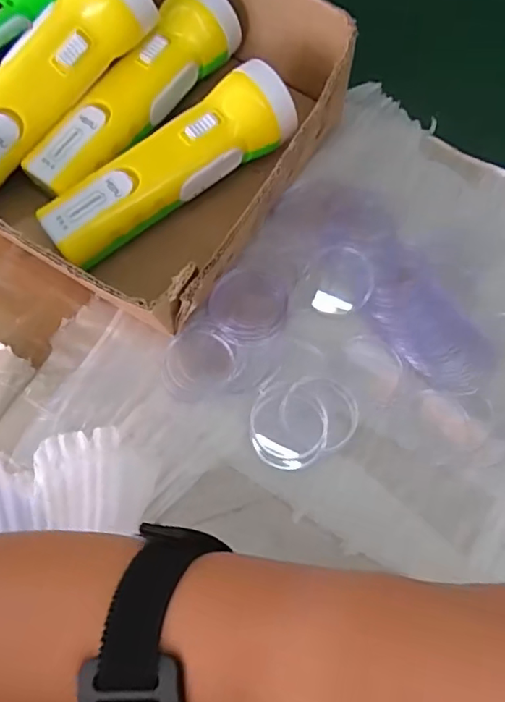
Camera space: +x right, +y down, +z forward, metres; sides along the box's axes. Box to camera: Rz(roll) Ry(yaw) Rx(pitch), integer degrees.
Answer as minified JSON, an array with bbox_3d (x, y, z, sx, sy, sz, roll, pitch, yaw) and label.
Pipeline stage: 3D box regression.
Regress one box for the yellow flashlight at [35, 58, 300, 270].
[{"bbox_3d":[-0.048,-0.107,0.347,0.164,0.051,0.048,-36,78,-12],"label":"yellow flashlight"}]

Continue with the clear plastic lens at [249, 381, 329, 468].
[{"bbox_3d":[0.021,0.044,0.329,0.043,0.004,0.047,12,71,0],"label":"clear plastic lens"}]

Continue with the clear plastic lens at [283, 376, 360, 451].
[{"bbox_3d":[0.040,0.036,0.332,0.043,0.004,0.042,11,71,0],"label":"clear plastic lens"}]

